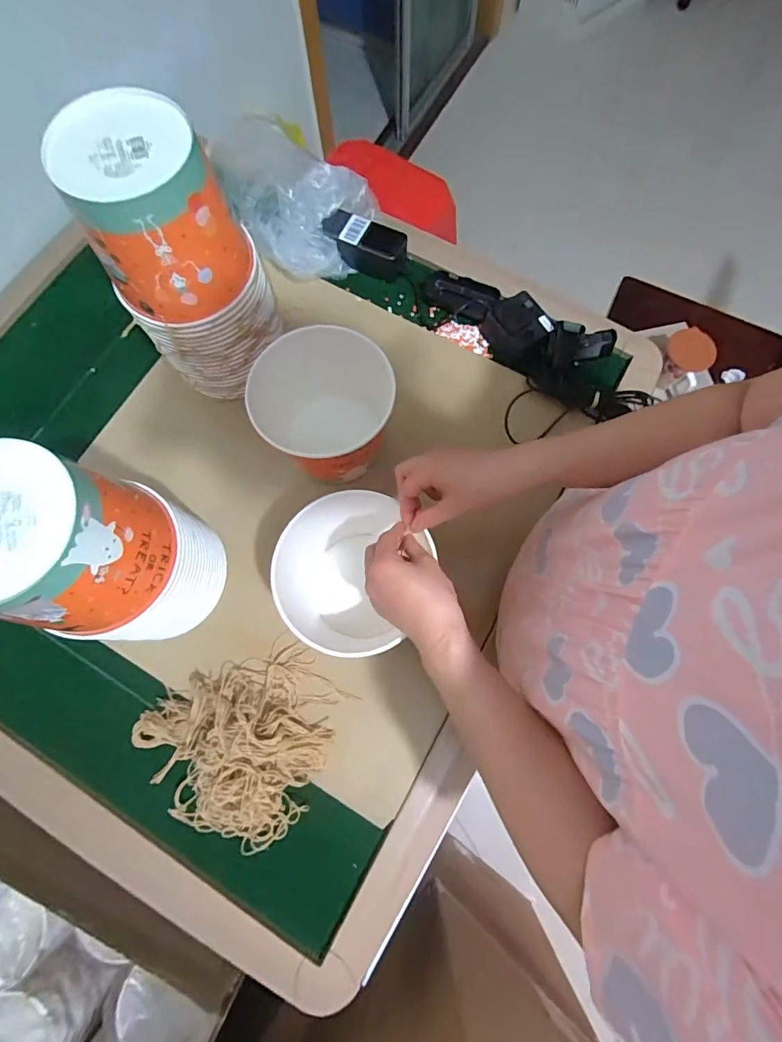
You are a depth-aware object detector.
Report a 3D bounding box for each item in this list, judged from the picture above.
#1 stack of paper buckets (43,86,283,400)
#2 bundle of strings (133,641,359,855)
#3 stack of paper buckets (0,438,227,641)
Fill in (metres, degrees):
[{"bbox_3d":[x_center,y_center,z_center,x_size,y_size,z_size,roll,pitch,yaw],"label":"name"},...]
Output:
[{"bbox_3d":[-0.225,-0.281,0.508,0.150,0.260,0.136,-29,76,-6],"label":"stack of paper buckets"},{"bbox_3d":[-0.162,0.251,0.502,0.223,0.055,0.199,-33,77,-8],"label":"bundle of strings"},{"bbox_3d":[-0.282,0.034,0.451,0.143,0.257,0.147,20,76,6],"label":"stack of paper buckets"}]

